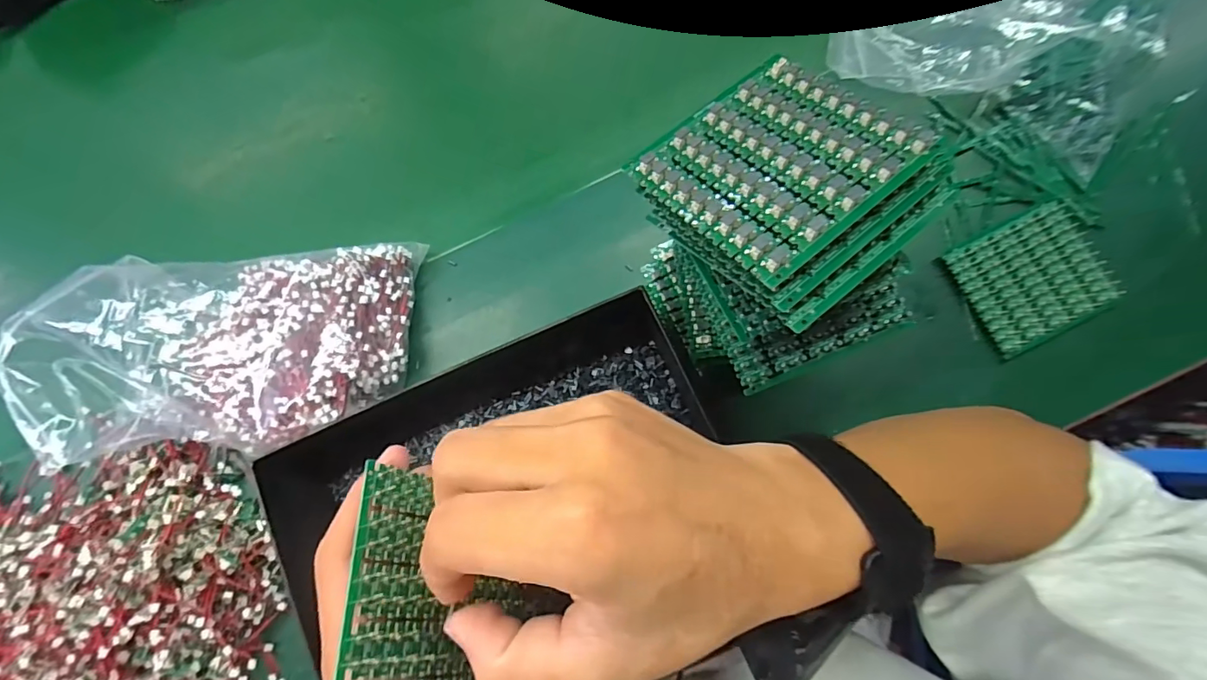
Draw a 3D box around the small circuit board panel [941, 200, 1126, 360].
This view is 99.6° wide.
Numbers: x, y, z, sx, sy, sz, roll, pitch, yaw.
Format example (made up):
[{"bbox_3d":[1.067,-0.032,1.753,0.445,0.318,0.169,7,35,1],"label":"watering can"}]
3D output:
[{"bbox_3d":[0.293,-0.043,0.346,0.089,0.014,0.079,-26,79,0],"label":"small circuit board panel"}]

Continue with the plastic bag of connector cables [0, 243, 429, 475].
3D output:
[{"bbox_3d":[-0.238,0.006,0.333,0.219,0.088,0.126,-9,80,3],"label":"plastic bag of connector cables"}]

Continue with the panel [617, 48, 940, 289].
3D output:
[{"bbox_3d":[0.066,-0.071,0.194,0.087,0.006,0.082,-39,62,-9],"label":"panel"}]

